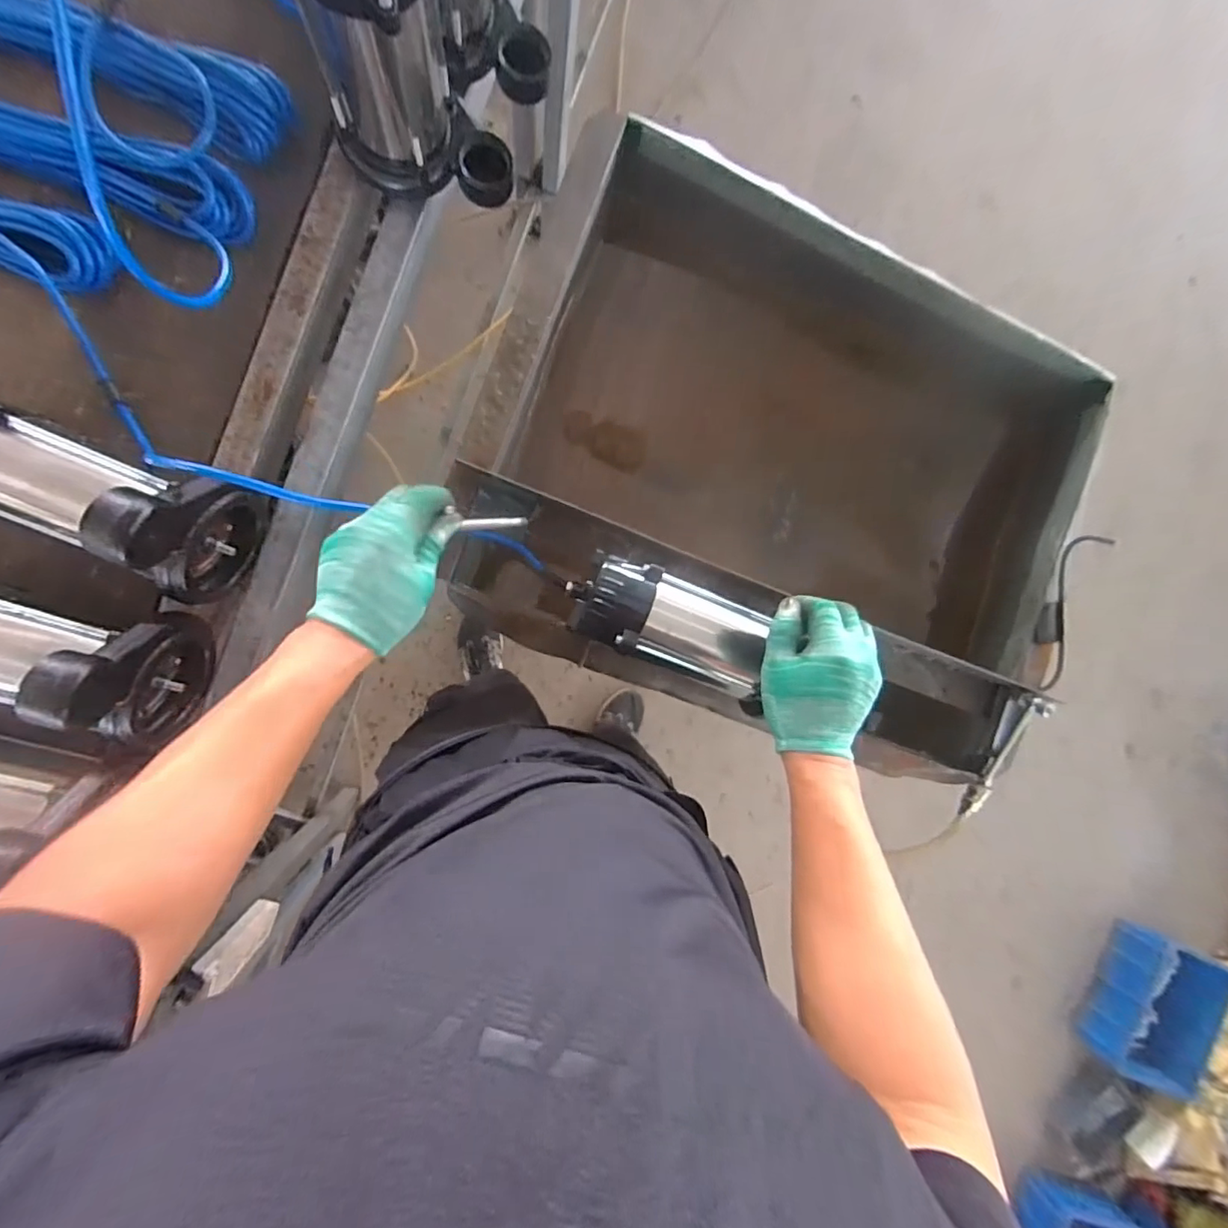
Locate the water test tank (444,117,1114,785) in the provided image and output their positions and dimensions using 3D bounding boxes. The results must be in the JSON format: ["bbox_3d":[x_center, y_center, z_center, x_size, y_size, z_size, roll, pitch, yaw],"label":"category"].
[{"bbox_3d":[0.214,-0.166,0.726,0.746,0.223,0.595,22,88,-9],"label":"water test tank"}]

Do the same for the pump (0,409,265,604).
[{"bbox_3d":[-0.451,-0.095,0.451,0.226,0.154,0.108,19,89,-9],"label":"pump"}]

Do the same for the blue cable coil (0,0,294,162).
[{"bbox_3d":[-0.483,-0.496,0.471,0.353,0.045,0.087,13,90,-9],"label":"blue cable coil"}]

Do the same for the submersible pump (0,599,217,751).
[{"bbox_3d":[-0.502,0.037,0.445,0.229,0.150,0.108,13,90,-9],"label":"submersible pump"}]

